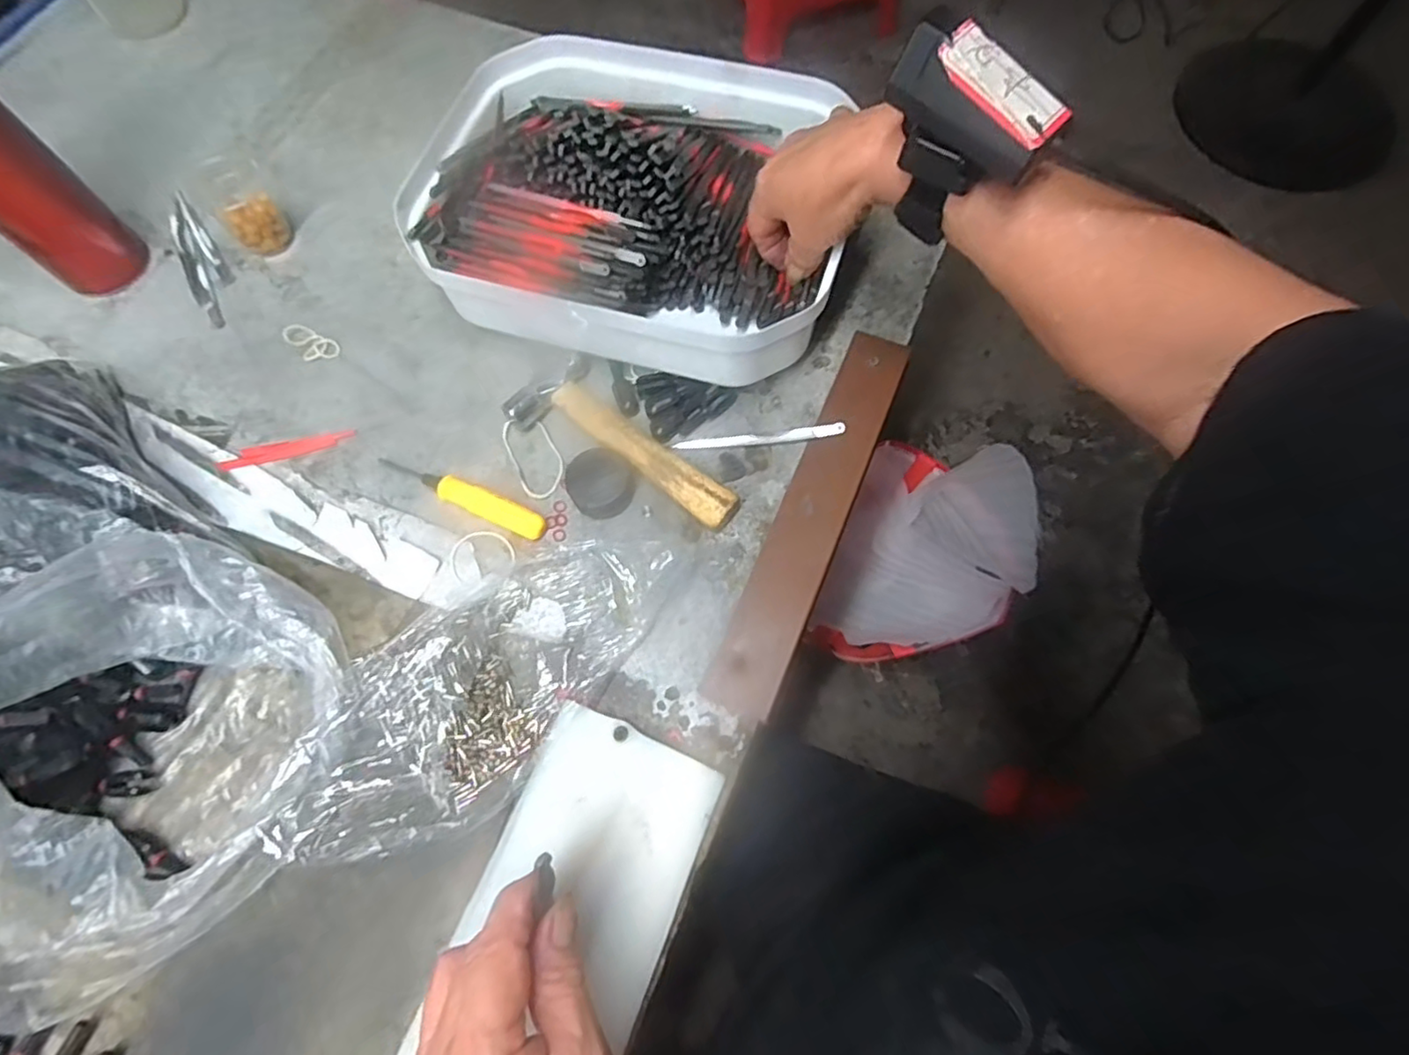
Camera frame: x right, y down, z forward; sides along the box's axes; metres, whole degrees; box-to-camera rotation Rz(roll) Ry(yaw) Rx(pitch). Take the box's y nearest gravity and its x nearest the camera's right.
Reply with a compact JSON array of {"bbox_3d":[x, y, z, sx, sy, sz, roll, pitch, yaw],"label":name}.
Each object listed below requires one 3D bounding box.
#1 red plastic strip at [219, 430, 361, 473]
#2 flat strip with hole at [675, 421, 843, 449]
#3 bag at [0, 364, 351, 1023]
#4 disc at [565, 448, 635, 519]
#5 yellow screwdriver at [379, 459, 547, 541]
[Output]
[{"bbox_3d":[-0.266,-0.051,0.412,0.083,0.005,0.012,-13,70,-5],"label":"red plastic strip"},{"bbox_3d":[0.034,-0.056,0.400,0.103,0.008,0.009,-5,69,-2],"label":"flat strip with hole"},{"bbox_3d":[-0.329,0.066,0.314,0.300,0.103,0.209,36,73,13],"label":"bag"},{"bbox_3d":[-0.062,-0.027,0.392,0.039,0.016,0.038,0,69,0],"label":"disc"},{"bbox_3d":[-0.149,-0.020,0.395,0.115,0.014,0.016,23,71,8],"label":"yellow screwdriver"}]

